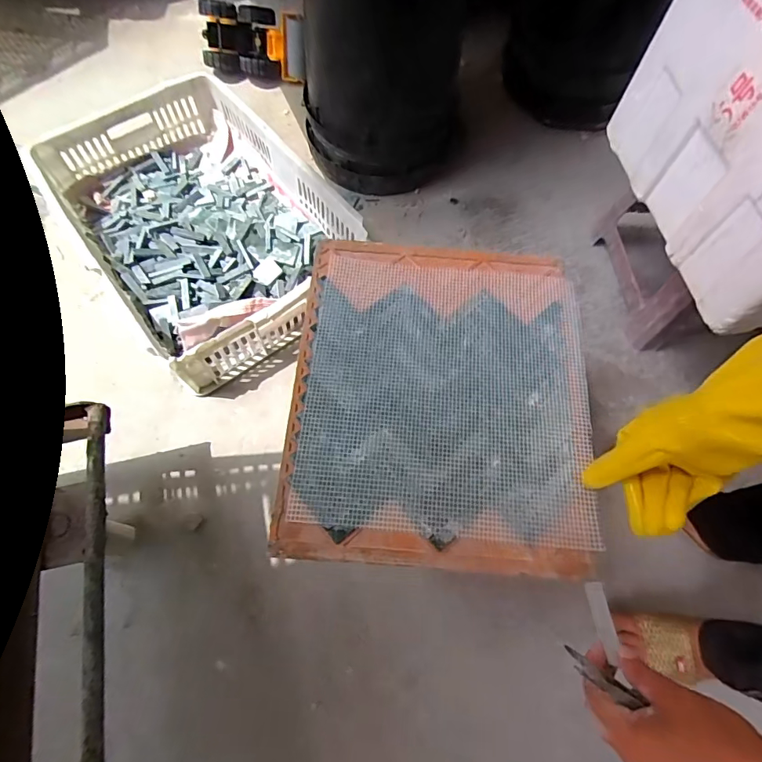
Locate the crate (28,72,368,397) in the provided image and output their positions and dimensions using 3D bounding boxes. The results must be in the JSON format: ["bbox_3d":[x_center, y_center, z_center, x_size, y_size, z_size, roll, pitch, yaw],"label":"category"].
[{"bbox_3d":[-0.316,-0.284,0.862,0.395,0.169,0.525,-37,72,-17],"label":"crate"}]

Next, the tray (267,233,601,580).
[{"bbox_3d":[0.060,0.009,0.464,0.288,0.024,0.331,5,66,0],"label":"tray"}]

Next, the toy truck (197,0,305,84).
[{"bbox_3d":[-0.284,-0.763,1.034,0.235,0.125,0.101,4,66,-1],"label":"toy truck"}]

